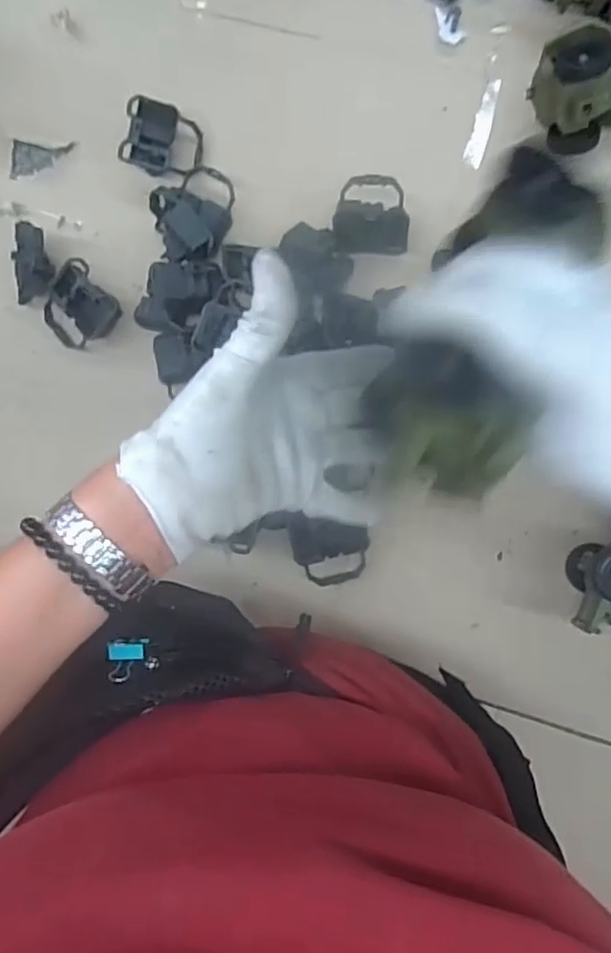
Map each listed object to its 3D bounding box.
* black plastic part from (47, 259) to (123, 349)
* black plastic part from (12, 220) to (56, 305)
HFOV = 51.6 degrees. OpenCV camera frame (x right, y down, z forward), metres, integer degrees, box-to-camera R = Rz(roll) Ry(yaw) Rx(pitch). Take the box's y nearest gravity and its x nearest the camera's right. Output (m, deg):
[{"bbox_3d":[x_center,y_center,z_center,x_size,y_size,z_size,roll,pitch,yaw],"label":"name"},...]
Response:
[{"bbox_3d":[-0.222,-0.163,0.616,0.069,0.041,0.066,-40,84,2],"label":"black plastic part"},{"bbox_3d":[-0.266,-0.207,0.617,0.037,0.022,0.074,11,116,6],"label":"black plastic part"}]

